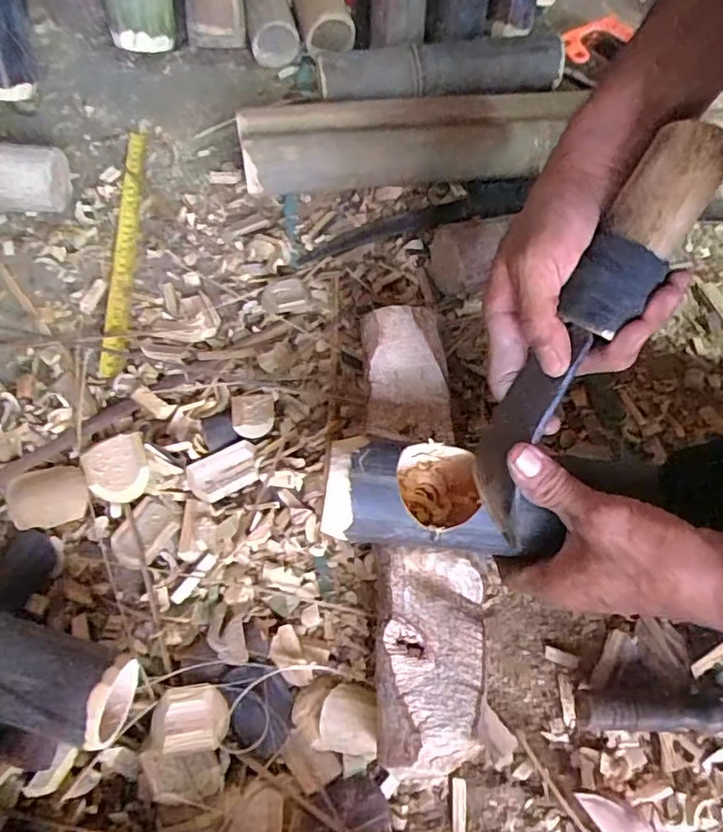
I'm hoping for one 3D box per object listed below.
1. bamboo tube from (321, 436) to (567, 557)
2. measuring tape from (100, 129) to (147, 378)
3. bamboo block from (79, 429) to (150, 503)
[{"bbox_3d":[0.049,0.054,0.385,0.142,0.057,0.070,8,66,1],"label":"bamboo tube"},{"bbox_3d":[-0.235,-0.176,0.565,0.025,0.012,0.296,-5,66,-4],"label":"measuring tape"},{"bbox_3d":[-0.197,0.041,0.463,0.047,0.011,0.056,-21,69,-11],"label":"bamboo block"}]

